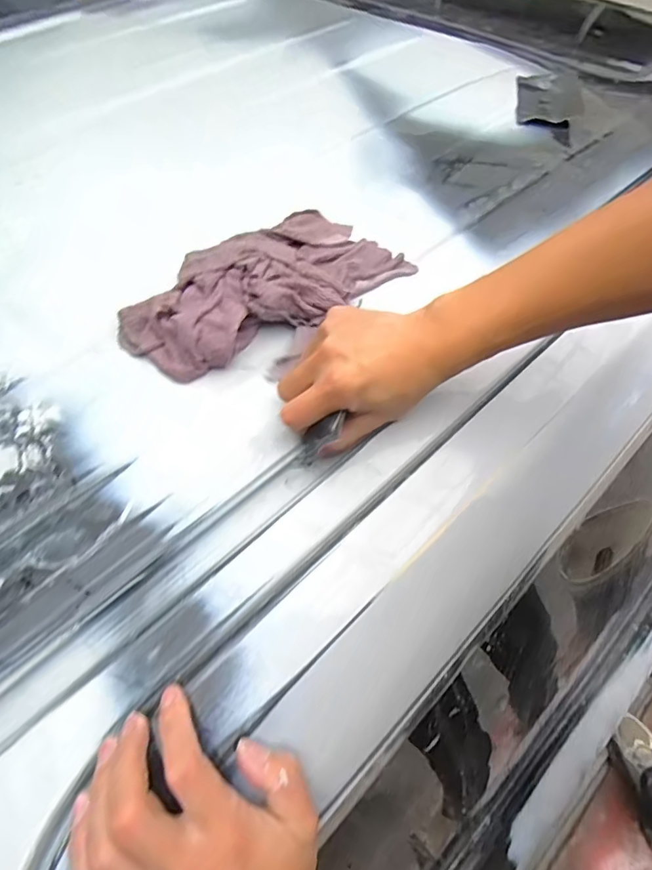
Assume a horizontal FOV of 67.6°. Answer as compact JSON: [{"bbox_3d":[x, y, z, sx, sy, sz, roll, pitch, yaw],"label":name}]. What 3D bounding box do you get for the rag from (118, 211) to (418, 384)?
[{"bbox_3d":[-0.043,-0.127,0.419,0.150,0.045,0.242,35,63,25],"label":"rag"}]

